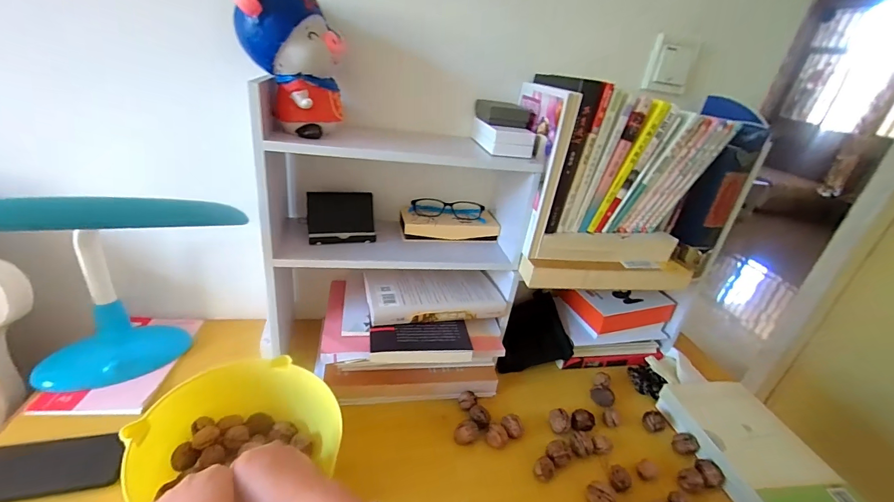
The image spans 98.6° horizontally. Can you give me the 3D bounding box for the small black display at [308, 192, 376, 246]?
[{"bbox_3d":[-0.164,-0.052,0.602,0.100,0.065,0.052,-3,28,-20],"label":"small black display"}]

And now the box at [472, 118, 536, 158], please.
[{"bbox_3d":[0.086,-0.171,0.581,0.067,0.035,0.085,-3,29,-20],"label":"box"}]

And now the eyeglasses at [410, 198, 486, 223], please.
[{"bbox_3d":[0.002,-0.073,0.670,0.127,0.029,0.028,7,27,0],"label":"eyeglasses"}]

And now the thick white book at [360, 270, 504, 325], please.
[{"bbox_3d":[-0.023,0.071,0.642,0.214,0.024,0.118,-1,28,-16],"label":"thick white book"}]

